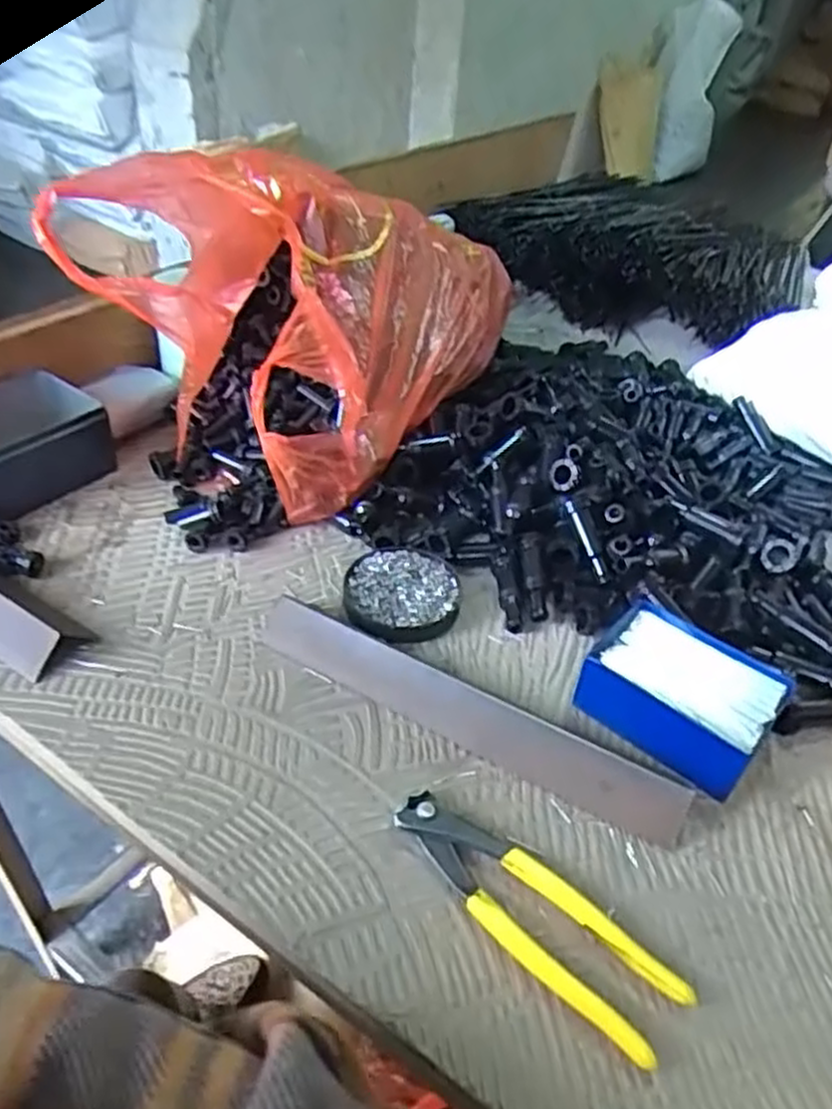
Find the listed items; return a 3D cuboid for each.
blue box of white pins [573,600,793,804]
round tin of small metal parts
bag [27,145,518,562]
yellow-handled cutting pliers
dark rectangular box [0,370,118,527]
[{"bbox_3d":[0.166,0.085,0.490,0.108,0.046,0.086,31,47,28],"label":"blue box of white pins"},{"bbox_3d":[-0.009,0.029,0.562,0.080,0.014,0.085,3,40,-2],"label":"round tin of small metal parts"},{"bbox_3d":[-0.094,-0.192,0.664,0.259,0.197,0.322,32,47,29],"label":"bag"},{"bbox_3d":[0.056,0.175,0.391,0.158,0.014,0.045,33,47,29],"label":"yellow-handled cutting pliers"},{"bbox_3d":[-0.325,-0.083,0.616,0.093,0.058,0.150,23,43,20],"label":"dark rectangular box"}]

